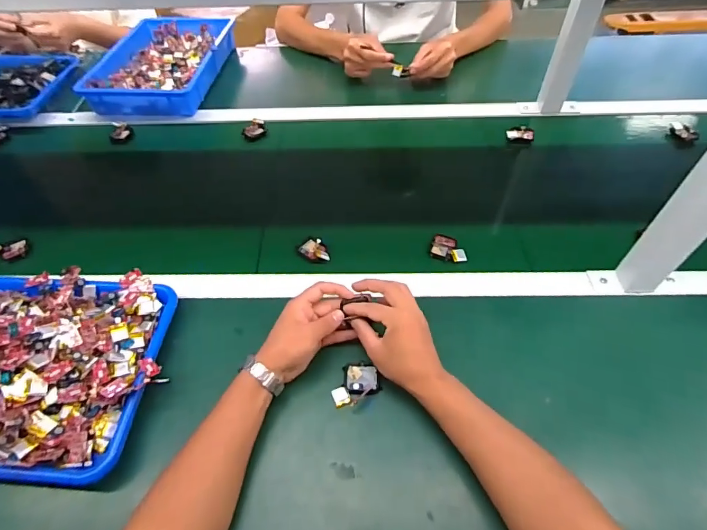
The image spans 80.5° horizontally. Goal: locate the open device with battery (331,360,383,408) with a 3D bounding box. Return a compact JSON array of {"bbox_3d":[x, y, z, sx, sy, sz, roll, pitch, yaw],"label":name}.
[{"bbox_3d":[0.001,0.146,0.522,0.059,0.007,0.049,-13,54,-8],"label":"open device with battery"}]

